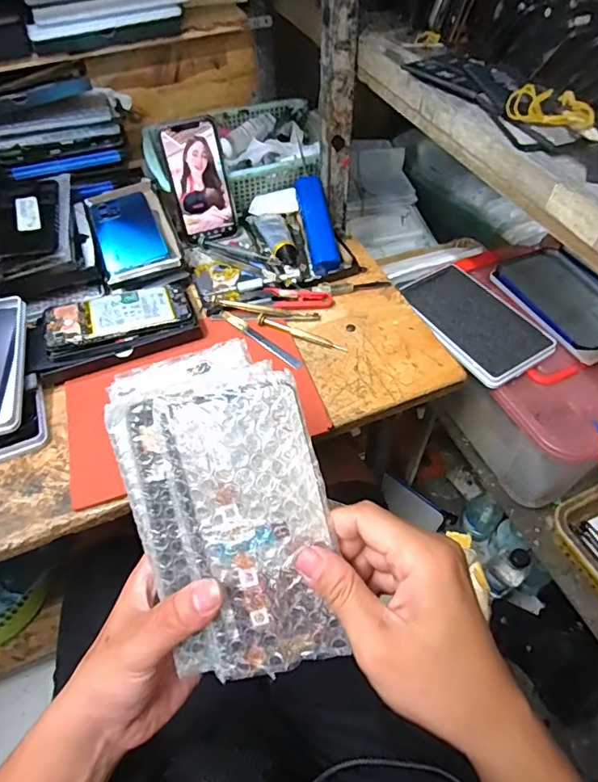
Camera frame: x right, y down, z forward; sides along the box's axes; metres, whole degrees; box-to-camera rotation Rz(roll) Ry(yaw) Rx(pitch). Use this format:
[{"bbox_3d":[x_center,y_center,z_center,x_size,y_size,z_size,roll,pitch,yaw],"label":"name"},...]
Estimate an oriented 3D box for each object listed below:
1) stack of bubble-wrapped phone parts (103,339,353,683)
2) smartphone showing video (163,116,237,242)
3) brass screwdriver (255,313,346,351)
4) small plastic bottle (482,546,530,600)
[{"bbox_3d":[-0.040,0.071,0.279,0.110,0.020,0.181,-16,92,5],"label":"stack of bubble-wrapped phone parts"},{"bbox_3d":[-0.131,-0.276,0.648,0.072,0.147,0.012,-16,36,-11],"label":"smartphone showing video"},{"bbox_3d":[0.003,-0.068,0.572,0.109,0.013,0.015,16,55,14],"label":"brass screwdriver"},{"bbox_3d":[0.367,0.313,0.861,0.058,0.151,0.058,-32,58,-20],"label":"small plastic bottle"}]

